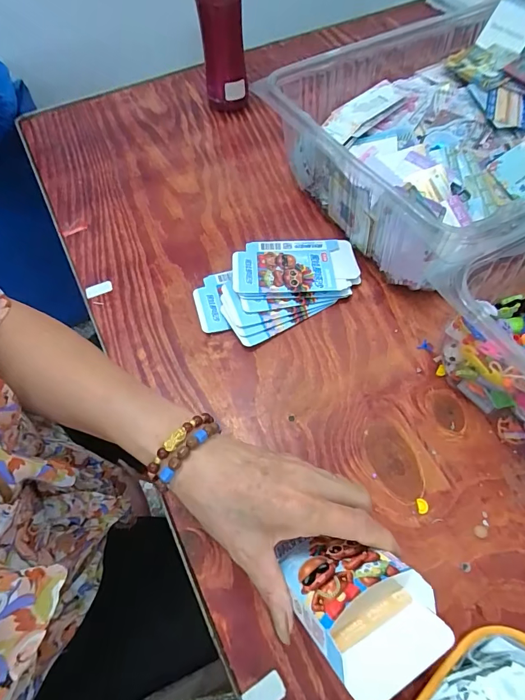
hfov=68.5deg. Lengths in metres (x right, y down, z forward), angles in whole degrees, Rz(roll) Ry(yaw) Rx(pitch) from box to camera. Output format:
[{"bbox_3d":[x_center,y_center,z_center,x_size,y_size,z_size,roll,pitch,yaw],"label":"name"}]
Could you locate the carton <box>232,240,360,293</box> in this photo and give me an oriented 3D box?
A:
[{"bbox_3d":[0.041,-0.103,0.469,0.150,0.008,0.082,-1,59,-3],"label":"carton"}]

